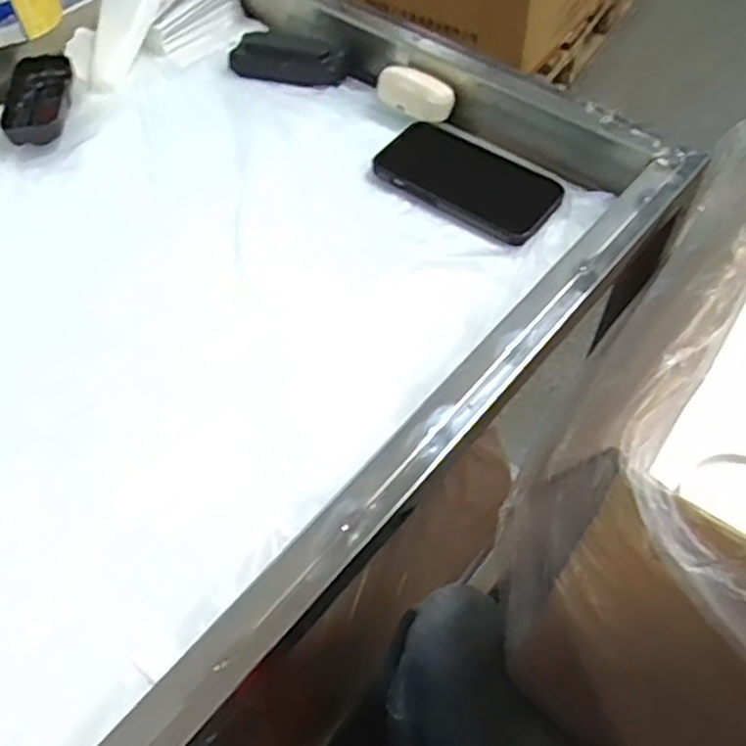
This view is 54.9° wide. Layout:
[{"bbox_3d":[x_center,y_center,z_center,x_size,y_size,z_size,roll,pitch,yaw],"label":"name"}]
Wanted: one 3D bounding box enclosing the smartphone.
[{"bbox_3d":[0.075,-0.159,0.582,0.154,0.011,0.083,32,62,21],"label":"smartphone"}]

